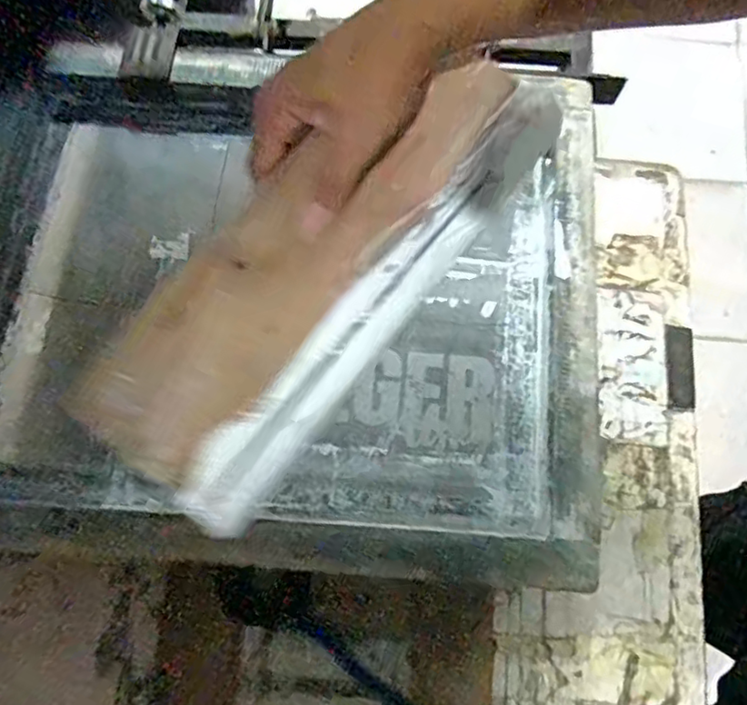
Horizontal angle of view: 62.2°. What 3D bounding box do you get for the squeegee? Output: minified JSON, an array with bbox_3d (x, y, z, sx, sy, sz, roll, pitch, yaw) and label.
[{"bbox_3d":[-0.016,-0.056,0.356,0.110,0.043,0.318,41,76,11],"label":"squeegee"}]

